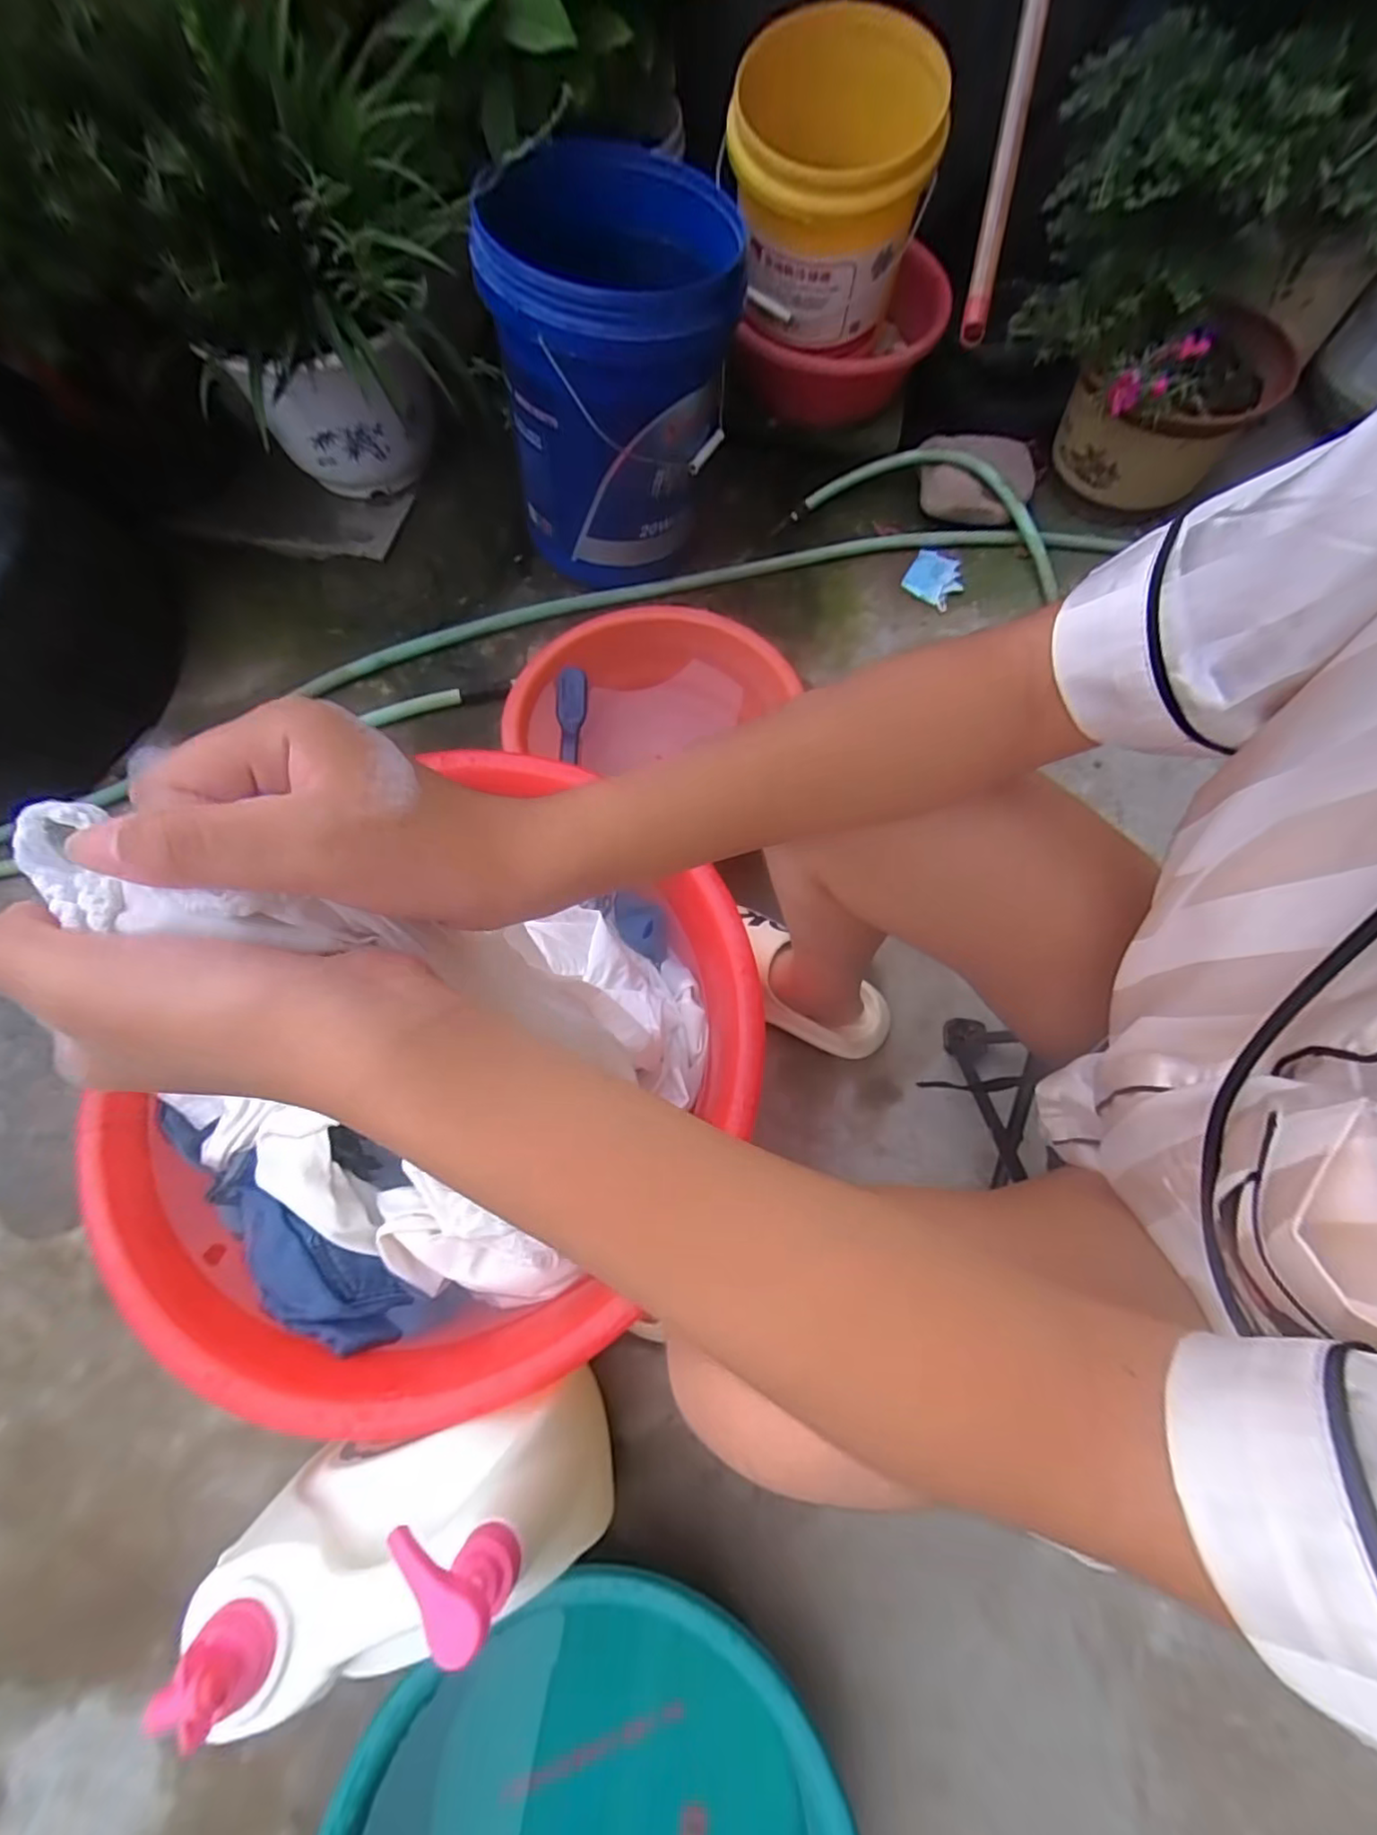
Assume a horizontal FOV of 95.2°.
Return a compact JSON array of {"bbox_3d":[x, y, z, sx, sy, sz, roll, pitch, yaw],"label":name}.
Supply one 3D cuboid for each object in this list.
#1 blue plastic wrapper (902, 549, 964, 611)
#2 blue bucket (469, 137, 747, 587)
[{"bbox_3d":[0.389,-0.537,0.987,0.086,0.005,0.105,27,71,10],"label":"blue plastic wrapper"},{"bbox_3d":[-0.091,-0.726,0.855,0.282,0.356,0.344,3,68,-4],"label":"blue bucket"}]

